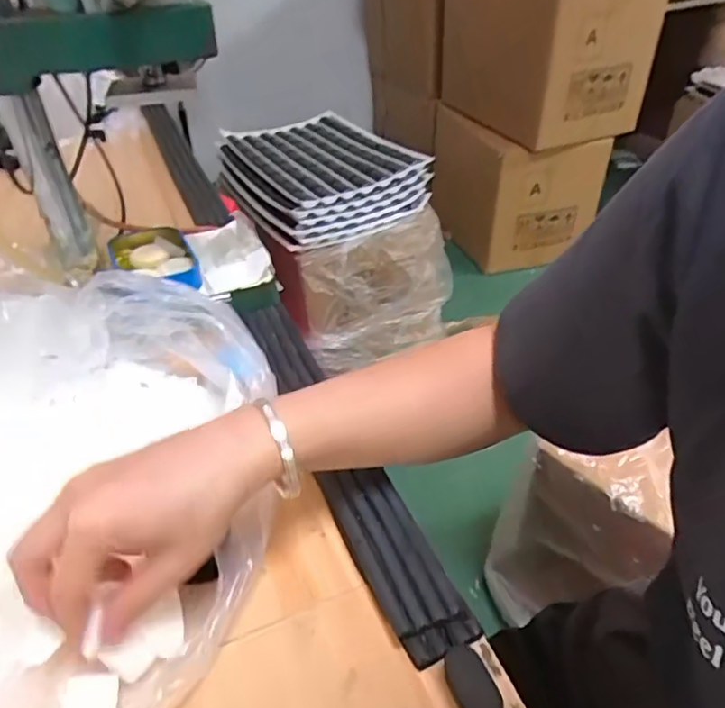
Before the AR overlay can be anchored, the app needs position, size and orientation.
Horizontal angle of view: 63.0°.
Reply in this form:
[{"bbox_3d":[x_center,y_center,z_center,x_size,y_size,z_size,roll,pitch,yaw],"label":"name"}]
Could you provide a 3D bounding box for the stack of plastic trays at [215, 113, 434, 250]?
[{"bbox_3d":[-0.128,-0.433,1.373,0.427,0.130,0.511,-21,42,-21],"label":"stack of plastic trays"}]

